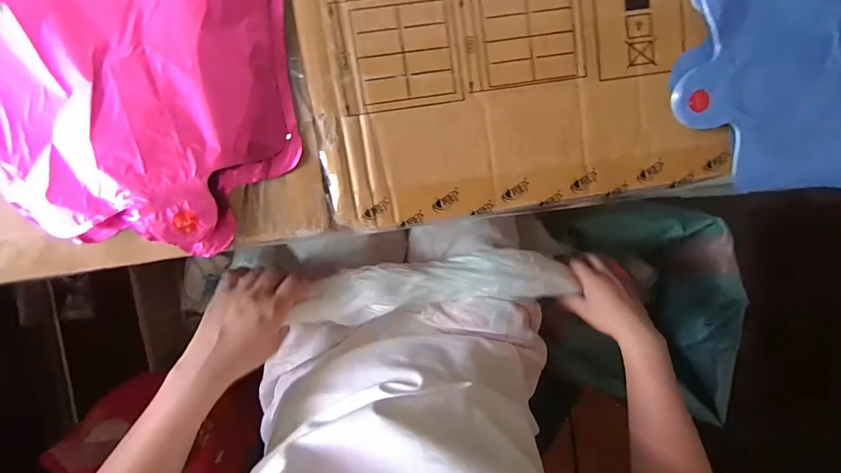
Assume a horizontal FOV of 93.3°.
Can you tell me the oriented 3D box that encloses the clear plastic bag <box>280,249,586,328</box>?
[{"bbox_3d":[0.031,0.055,0.472,0.342,0.049,0.065,-5,97,-16],"label":"clear plastic bag"}]

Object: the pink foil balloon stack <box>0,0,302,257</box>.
[{"bbox_3d":[-0.198,-0.121,0.249,0.242,0.015,0.231,16,95,-6],"label":"pink foil balloon stack"}]

